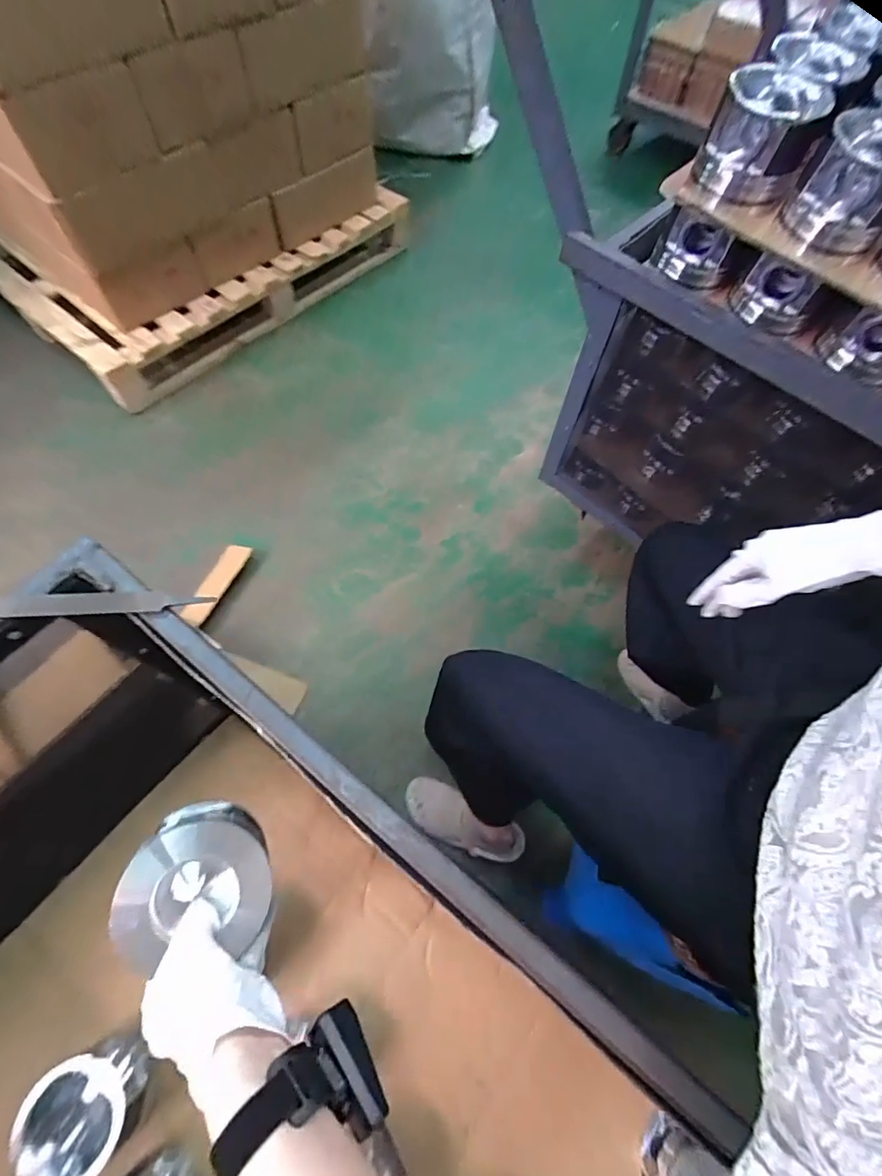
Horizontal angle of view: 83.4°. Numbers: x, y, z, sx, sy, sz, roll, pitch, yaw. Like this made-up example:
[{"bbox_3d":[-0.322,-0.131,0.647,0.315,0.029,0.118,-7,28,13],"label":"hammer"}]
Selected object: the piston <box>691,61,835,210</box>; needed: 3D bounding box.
[{"bbox_3d":[0.367,-0.517,0.571,0.106,0.093,0.112,25,65,11],"label":"piston"}]

